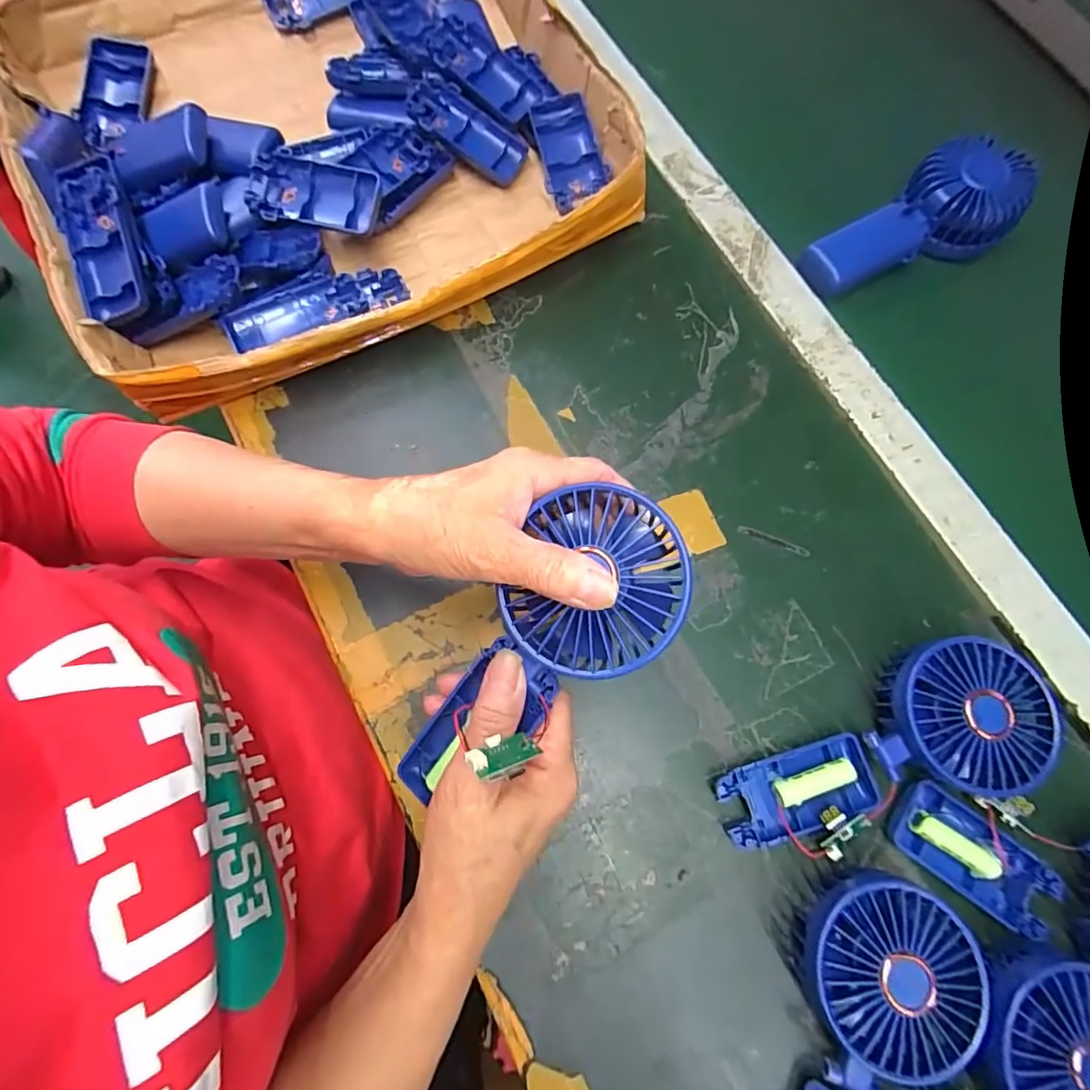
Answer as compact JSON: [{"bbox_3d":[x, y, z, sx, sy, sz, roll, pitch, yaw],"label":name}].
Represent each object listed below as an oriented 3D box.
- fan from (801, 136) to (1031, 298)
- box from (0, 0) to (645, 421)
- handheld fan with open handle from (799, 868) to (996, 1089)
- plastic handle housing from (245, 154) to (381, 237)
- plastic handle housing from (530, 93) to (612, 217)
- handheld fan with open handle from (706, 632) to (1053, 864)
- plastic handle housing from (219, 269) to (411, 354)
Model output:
[{"bbox_3d":[0.288,-0.245,0.414,0.164,0.042,0.078,-32,78,-8],"label":"fan"},{"bbox_3d":[-0.173,-0.321,0.420,0.412,0.070,0.372,-24,77,-7],"label":"box"},{"bbox_3d":[0.177,0.256,0.273,0.095,0.046,0.154,16,76,3],"label":"handheld fan with open handle"},{"bbox_3d":[-0.171,-0.256,0.391,0.096,0.014,0.044,11,78,1],"label":"plastic handle housing"},{"bbox_3d":[0.020,-0.315,0.433,0.047,0.030,0.087,-13,76,-4],"label":"plastic handle housing"},{"bbox_3d":[0.198,0.122,0.321,0.197,0.043,0.087,-21,77,-6],"label":"handheld fan with open handle"},{"bbox_3d":[-0.167,-0.175,0.394,0.128,0.031,0.025,-24,77,-7],"label":"plastic handle housing"}]

